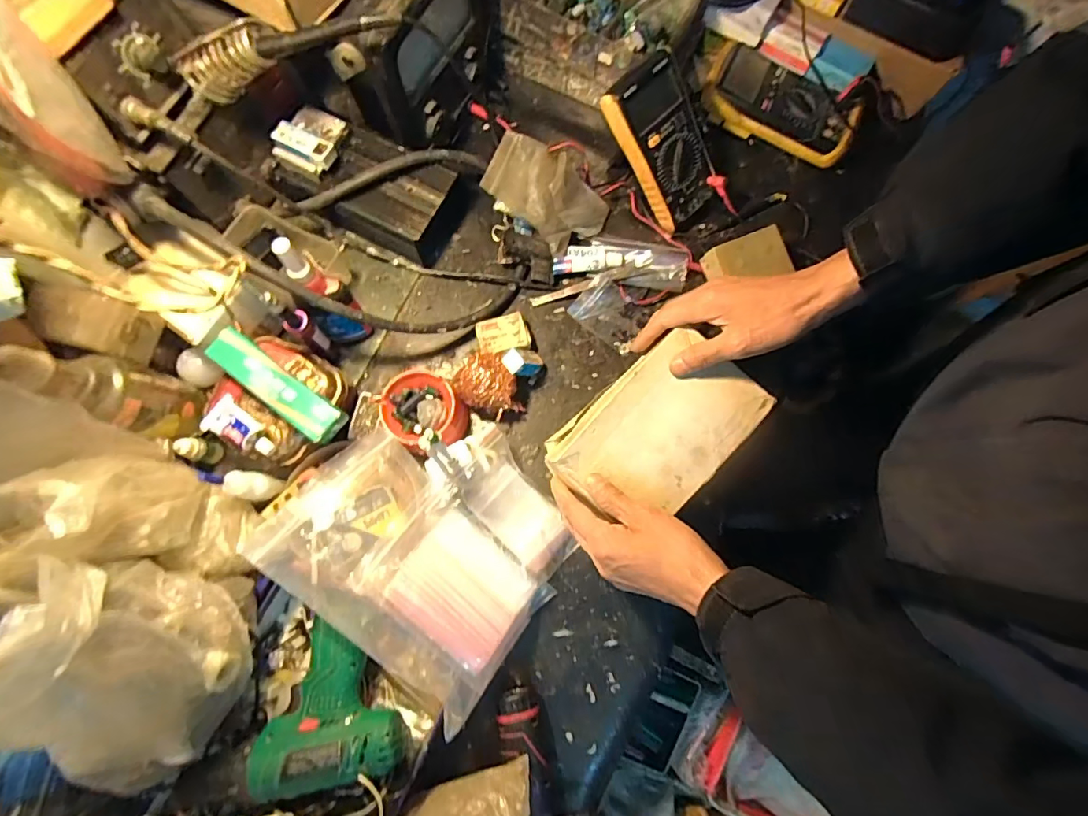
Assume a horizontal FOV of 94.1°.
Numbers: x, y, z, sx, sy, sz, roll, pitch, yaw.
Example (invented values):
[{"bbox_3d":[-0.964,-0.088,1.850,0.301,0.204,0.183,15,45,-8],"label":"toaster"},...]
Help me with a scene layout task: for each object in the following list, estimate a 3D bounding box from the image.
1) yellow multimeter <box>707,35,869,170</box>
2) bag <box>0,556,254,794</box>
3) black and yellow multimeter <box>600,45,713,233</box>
[{"bbox_3d":[0.292,-0.378,0.626,0.186,0.035,0.092,24,77,4],"label":"yellow multimeter"},{"bbox_3d":[-0.320,0.195,0.340,0.147,0.183,0.153,-31,80,-8],"label":"bag"},{"bbox_3d":[0.135,-0.286,0.558,0.088,0.033,0.172,-39,125,0],"label":"black and yellow multimeter"}]

